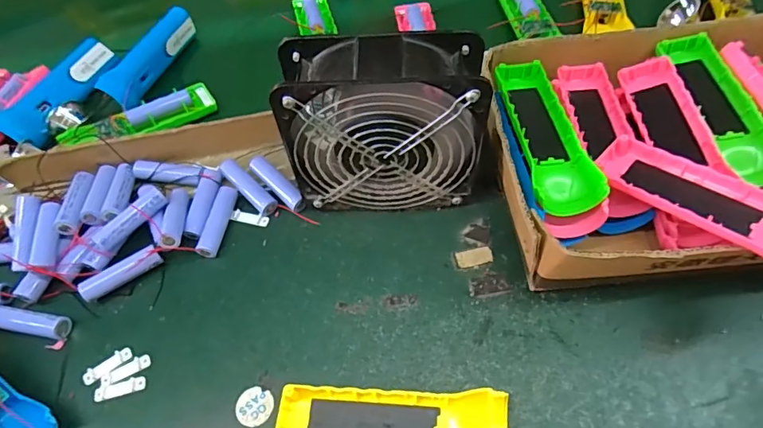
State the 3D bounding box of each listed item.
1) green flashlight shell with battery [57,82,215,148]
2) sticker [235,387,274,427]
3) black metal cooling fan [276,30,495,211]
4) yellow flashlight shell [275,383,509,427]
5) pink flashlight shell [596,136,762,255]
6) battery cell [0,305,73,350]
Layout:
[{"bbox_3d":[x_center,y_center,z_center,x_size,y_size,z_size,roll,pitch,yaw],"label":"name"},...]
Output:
[{"bbox_3d":[-0.254,-0.099,0.499,0.155,0.026,0.040,-29,59,-13],"label":"green flashlight shell with battery"},{"bbox_3d":[-0.093,0.141,0.347,0.027,0.004,0.026,-3,57,4],"label":"sticker"},{"bbox_3d":[0.004,-0.065,0.378,0.143,0.150,0.061,-3,57,4],"label":"black metal cooling fan"},{"bbox_3d":[0.007,0.146,0.321,0.154,0.027,0.049,-1,57,5],"label":"yellow flashlight shell"},{"bbox_3d":[0.225,-0.007,0.329,0.047,0.028,0.155,-40,52,-18],"label":"pink flashlight shell"},{"bbox_3d":[-0.288,0.090,0.387,0.068,0.019,0.024,9,59,11],"label":"battery cell"}]

